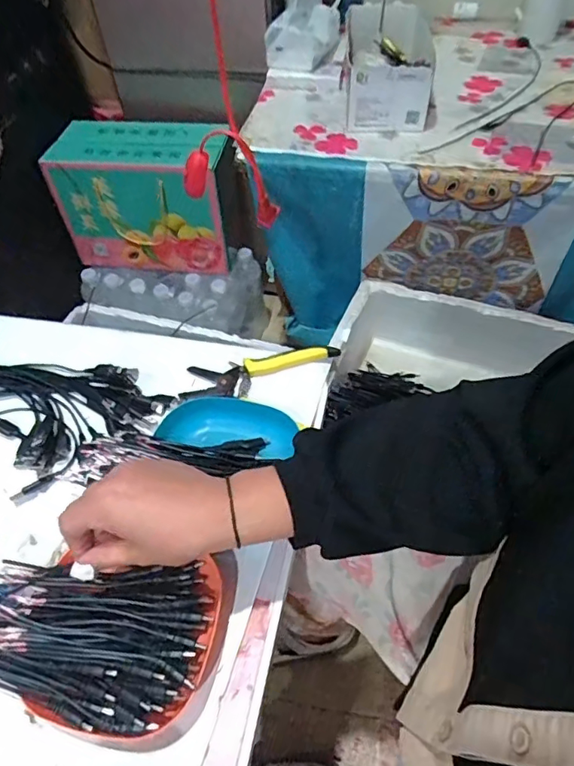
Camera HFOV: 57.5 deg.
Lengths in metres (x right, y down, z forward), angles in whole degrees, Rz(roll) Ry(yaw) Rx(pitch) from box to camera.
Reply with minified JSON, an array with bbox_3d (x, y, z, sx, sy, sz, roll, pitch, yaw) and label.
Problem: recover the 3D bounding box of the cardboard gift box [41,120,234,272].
[{"bbox_3d":[-0.271,-0.372,1.059,0.342,0.241,0.140,6,53,7],"label":"cardboard gift box"}]

